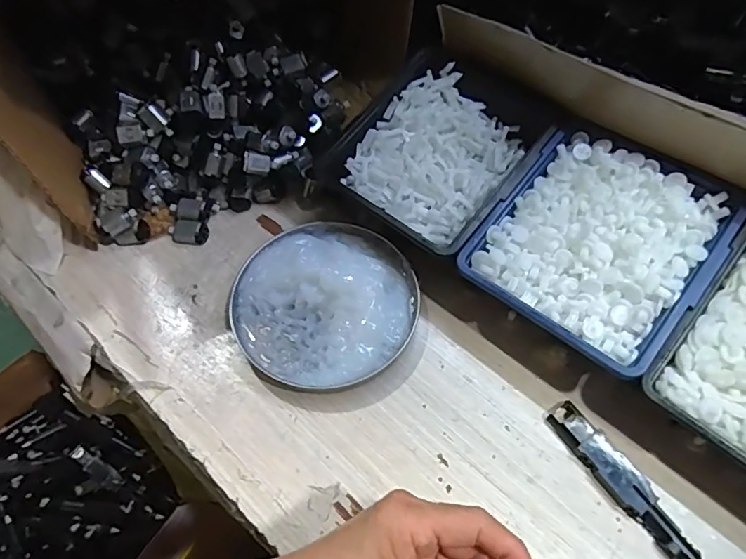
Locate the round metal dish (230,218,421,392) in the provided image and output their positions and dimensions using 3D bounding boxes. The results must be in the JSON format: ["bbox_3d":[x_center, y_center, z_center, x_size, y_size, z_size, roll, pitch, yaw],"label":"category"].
[{"bbox_3d":[-0.037,0.015,0.415,0.140,0.024,0.140,-1,61,1],"label":"round metal dish"}]

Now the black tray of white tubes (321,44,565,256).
[{"bbox_3d":[0.058,-0.112,0.437,0.141,0.045,0.168,35,67,19],"label":"black tray of white tubes"}]

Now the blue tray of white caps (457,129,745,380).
[{"bbox_3d":[0.161,-0.028,0.374,0.143,0.033,0.154,35,67,19],"label":"blue tray of white caps"}]

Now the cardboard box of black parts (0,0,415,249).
[{"bbox_3d":[-0.158,-0.225,0.430,0.323,0.236,0.245,-35,65,-16],"label":"cardboard box of black parts"}]

